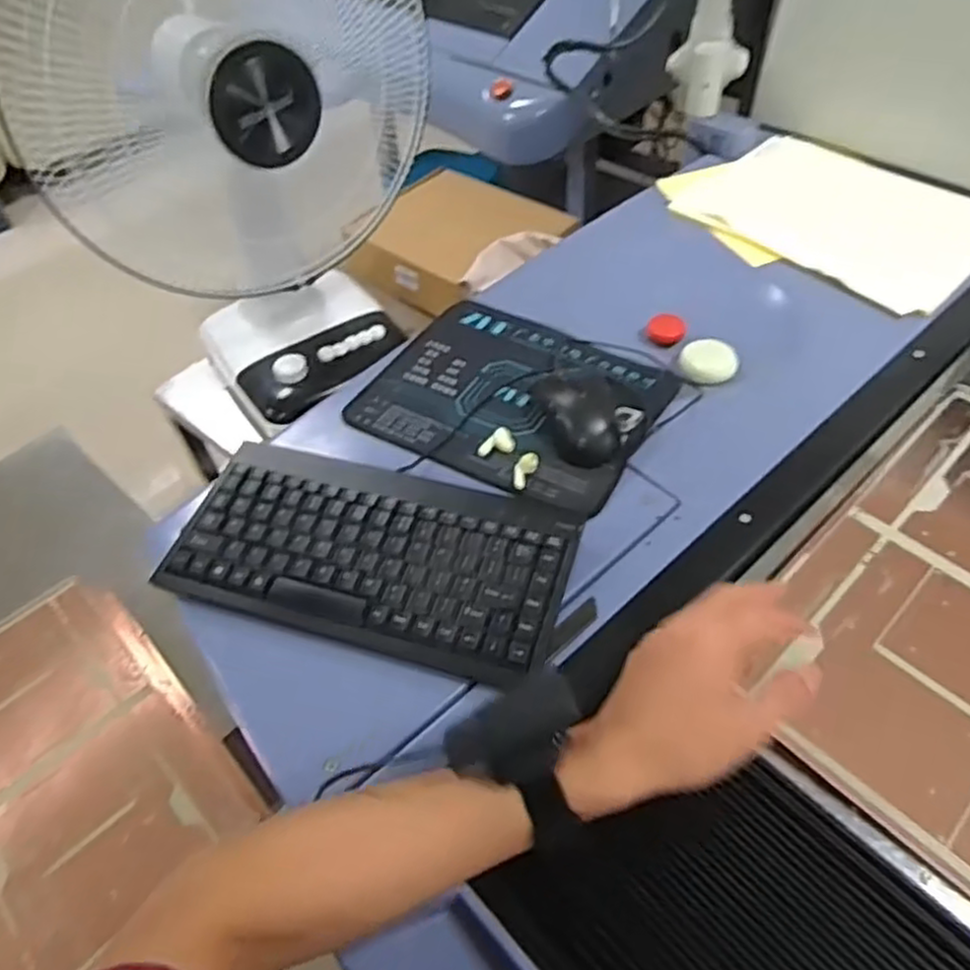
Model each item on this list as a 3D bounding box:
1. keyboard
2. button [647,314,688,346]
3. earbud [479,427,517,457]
[{"bbox_3d":[-0.083,0.052,0.553,0.287,0.037,0.149,11,51,14],"label":"keyboard"},{"bbox_3d":[0.187,-0.160,0.762,0.038,0.016,0.033,10,50,13],"label":"button"},{"bbox_3d":[0.010,-0.037,0.629,0.032,0.011,0.021,-7,49,-1],"label":"earbud"}]

